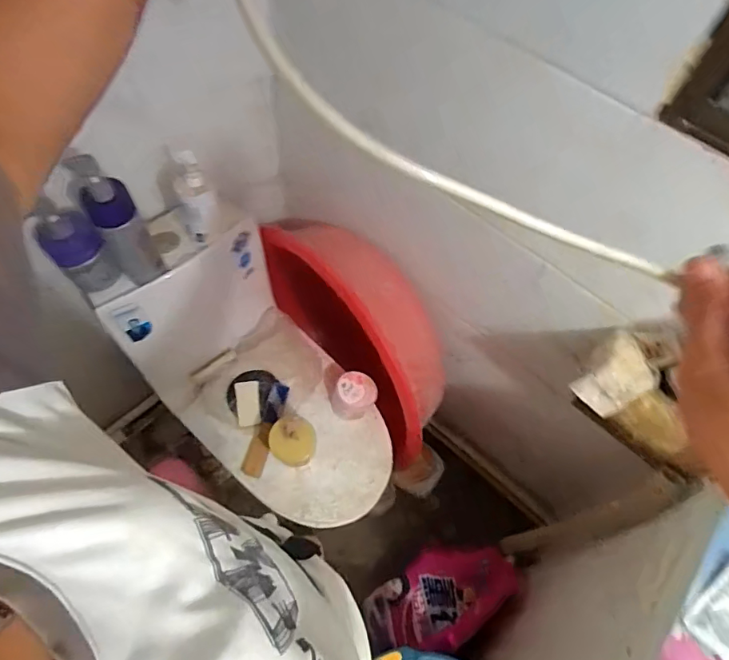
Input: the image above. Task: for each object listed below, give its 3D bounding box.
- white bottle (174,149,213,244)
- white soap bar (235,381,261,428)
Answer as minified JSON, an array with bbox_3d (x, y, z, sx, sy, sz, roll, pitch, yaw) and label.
[{"bbox_3d":[-0.313,-0.241,0.912,0.059,0.182,0.047,-15,62,-13],"label":"white bottle"},{"bbox_3d":[-0.269,0.170,1.135,0.053,0.025,0.097,-6,60,-8],"label":"white soap bar"}]

